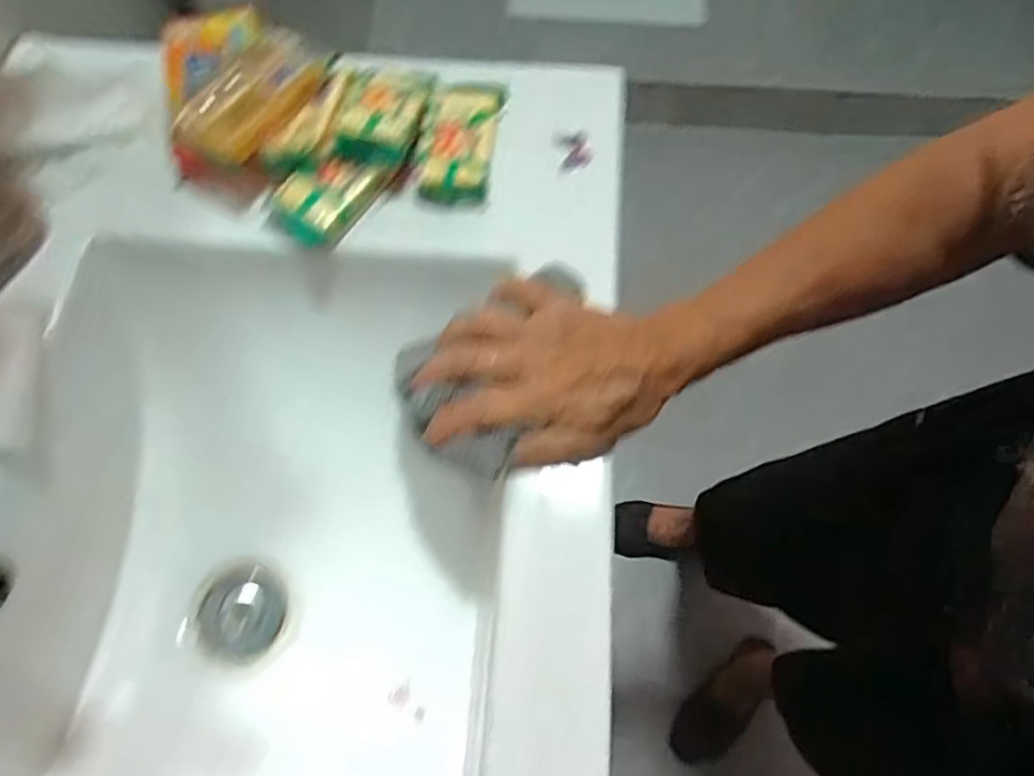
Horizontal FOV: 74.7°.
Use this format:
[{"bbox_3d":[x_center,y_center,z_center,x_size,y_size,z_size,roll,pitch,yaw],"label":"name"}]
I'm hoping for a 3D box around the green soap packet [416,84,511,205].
[{"bbox_3d":[-0.040,-0.168,0.462,0.050,0.020,0.090,11,67,5],"label":"green soap packet"}]

